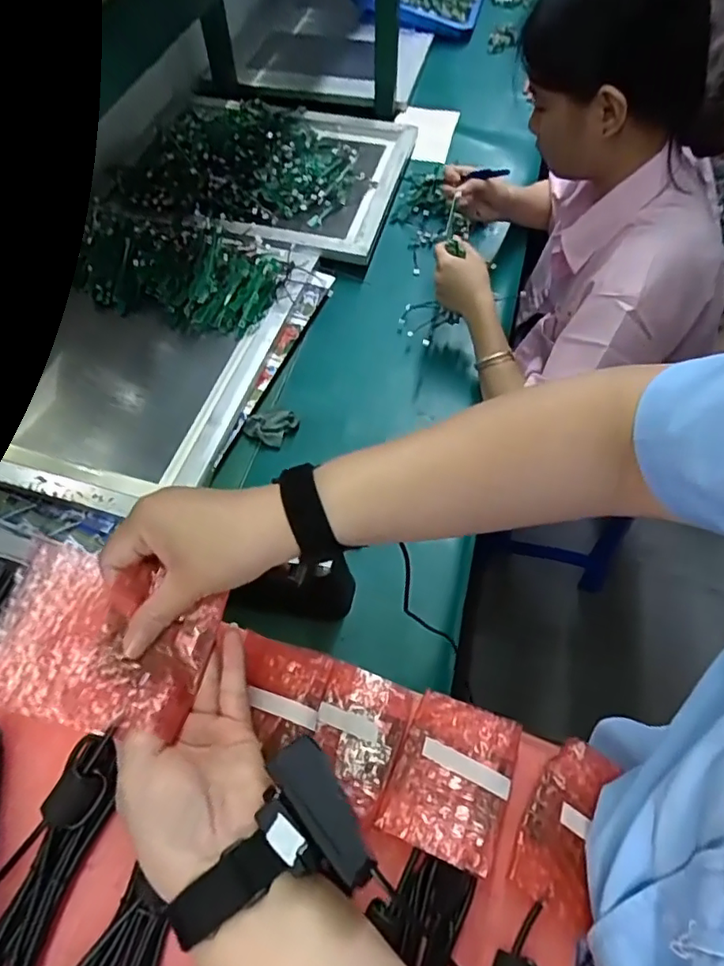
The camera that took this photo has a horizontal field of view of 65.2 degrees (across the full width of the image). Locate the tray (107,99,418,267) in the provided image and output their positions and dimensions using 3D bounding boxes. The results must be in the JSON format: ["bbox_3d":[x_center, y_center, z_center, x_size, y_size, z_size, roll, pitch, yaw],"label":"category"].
[{"bbox_3d":[-0.166,-0.573,1.015,0.447,0.113,0.380,12,59,8],"label":"tray"}]

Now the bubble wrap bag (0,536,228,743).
[{"bbox_3d":[-0.163,0.093,0.344,0.133,0.036,0.098,13,59,8],"label":"bubble wrap bag"}]

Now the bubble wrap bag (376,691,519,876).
[{"bbox_3d":[0.059,0.188,0.365,0.070,0.021,0.091,20,60,13],"label":"bubble wrap bag"}]

